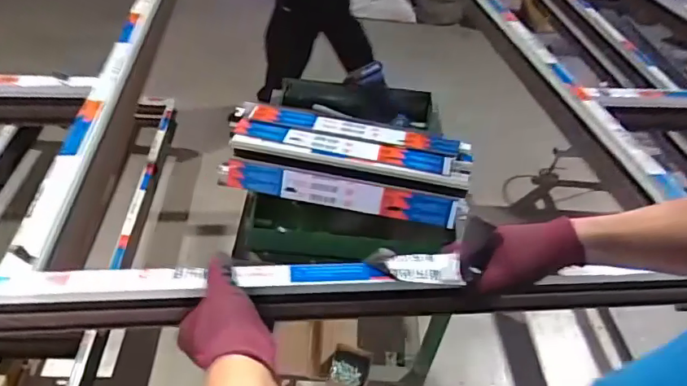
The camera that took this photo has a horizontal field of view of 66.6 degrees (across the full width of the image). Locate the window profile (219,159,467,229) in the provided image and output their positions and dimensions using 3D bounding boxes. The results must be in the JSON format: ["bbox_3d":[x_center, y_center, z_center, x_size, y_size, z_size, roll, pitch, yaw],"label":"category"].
[{"bbox_3d":[-0.008,-0.003,1.170,0.540,0.075,0.036,8,39,6],"label":"window profile"}]

